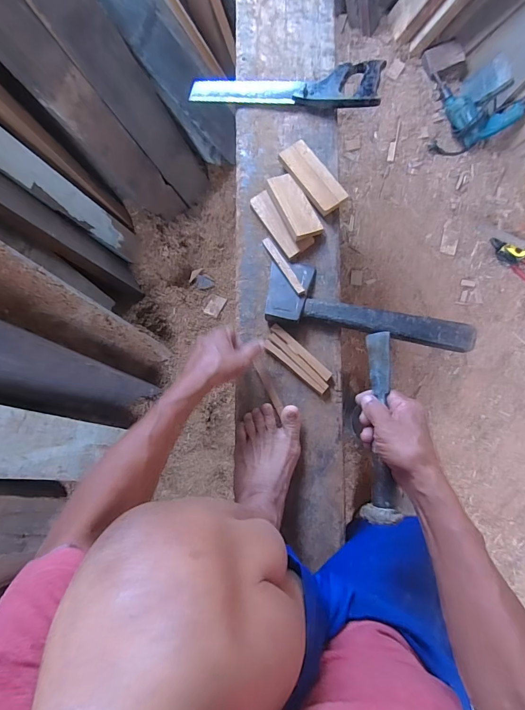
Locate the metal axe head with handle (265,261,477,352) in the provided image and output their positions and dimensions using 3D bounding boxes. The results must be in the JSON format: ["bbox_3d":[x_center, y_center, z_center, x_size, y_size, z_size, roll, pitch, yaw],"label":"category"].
[{"bbox_3d":[0.168,-0.083,0.606,0.323,0.047,0.102,10,86,5],"label":"metal axe head with handle"}]

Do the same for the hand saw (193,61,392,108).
[{"bbox_3d":[0.034,-0.479,0.678,0.346,0.017,0.081,3,83,14],"label":"hand saw"}]

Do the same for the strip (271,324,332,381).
[{"bbox_3d":[0.064,-0.006,0.615,0.126,0.010,0.014,44,89,6],"label":"strip"}]

